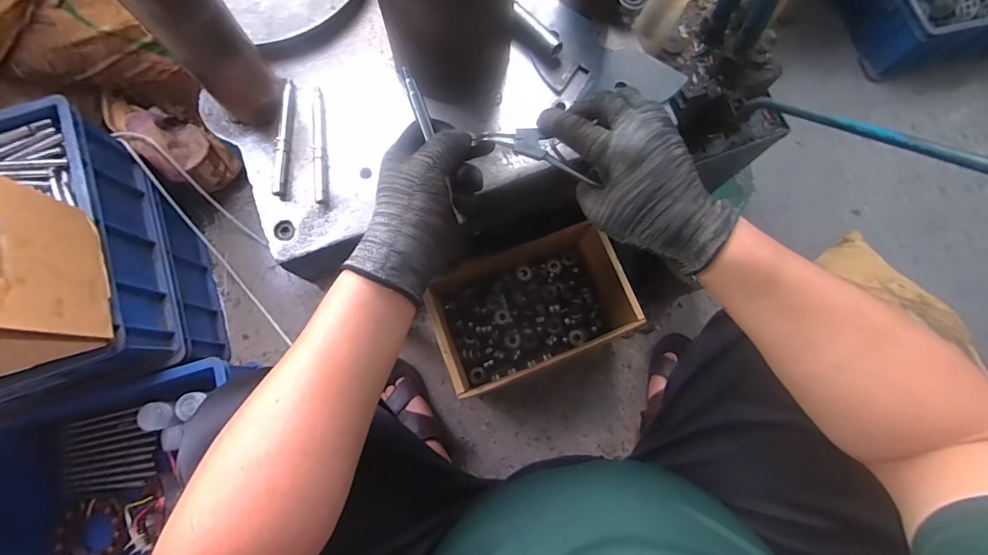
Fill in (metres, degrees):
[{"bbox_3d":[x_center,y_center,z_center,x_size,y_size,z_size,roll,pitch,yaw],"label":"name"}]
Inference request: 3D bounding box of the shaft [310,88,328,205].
[{"bbox_3d":[-0.187,-0.142,0.475,0.017,0.010,0.130,-8,78,-3],"label":"shaft"}]

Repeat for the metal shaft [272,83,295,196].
[{"bbox_3d":[-0.225,-0.150,0.474,0.015,0.009,0.129,-1,78,-1],"label":"metal shaft"}]

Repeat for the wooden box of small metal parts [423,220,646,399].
[{"bbox_3d":[0.053,0.054,0.789,0.309,0.195,0.219,-22,79,-6],"label":"wooden box of small metal parts"}]

